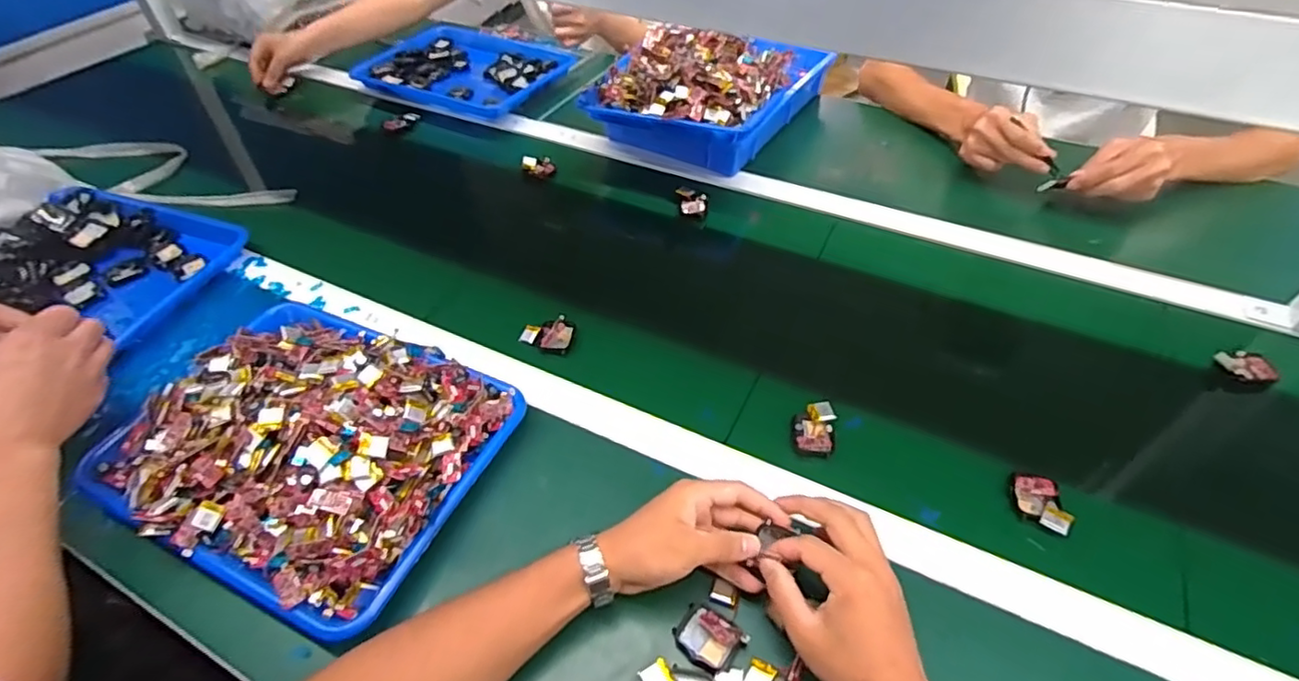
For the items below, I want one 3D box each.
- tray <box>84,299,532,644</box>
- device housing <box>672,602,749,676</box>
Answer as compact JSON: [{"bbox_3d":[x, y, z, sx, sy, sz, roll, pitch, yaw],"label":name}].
[{"bbox_3d":[-0.310,0.080,0.554,0.323,0.061,0.253,19,51,18],"label":"tray"},{"bbox_3d":[0.044,0.218,0.454,0.047,0.018,0.039,26,54,23],"label":"device housing"}]

